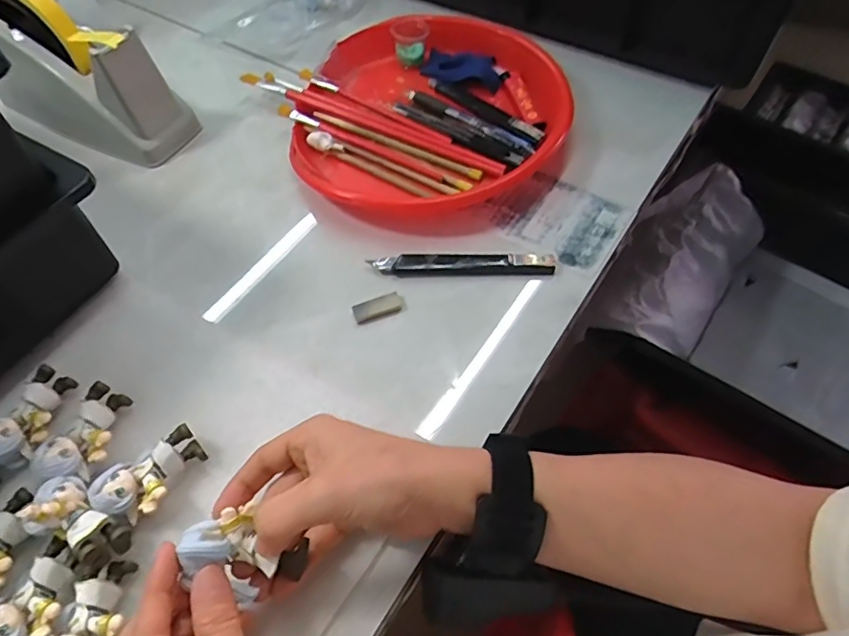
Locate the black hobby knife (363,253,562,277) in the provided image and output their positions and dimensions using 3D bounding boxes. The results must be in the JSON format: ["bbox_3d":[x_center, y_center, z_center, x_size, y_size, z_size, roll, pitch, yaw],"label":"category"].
[{"bbox_3d":[0.029,-0.041,0.415,0.136,0.011,0.020,-2,58,1],"label":"black hobby knife"}]

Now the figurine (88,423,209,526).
[{"bbox_3d":[-0.160,0.095,0.325,0.059,0.026,0.033,-35,63,-18],"label":"figurine"}]

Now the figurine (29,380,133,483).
[{"bbox_3d":[-0.208,0.074,0.343,0.032,0.028,0.061,15,60,11],"label":"figurine"}]

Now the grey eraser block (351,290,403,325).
[{"bbox_3d":[-0.035,-0.008,0.402,0.035,0.004,0.016,-19,59,-9],"label":"grey eraser block"}]

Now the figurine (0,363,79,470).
[{"bbox_3d":[-0.248,0.064,0.350,0.028,0.031,0.063,11,59,9],"label":"figurine"}]

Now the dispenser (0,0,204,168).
[{"bbox_3d":[-0.318,-0.225,0.487,0.204,0.118,0.072,23,61,16],"label":"dispenser"}]

